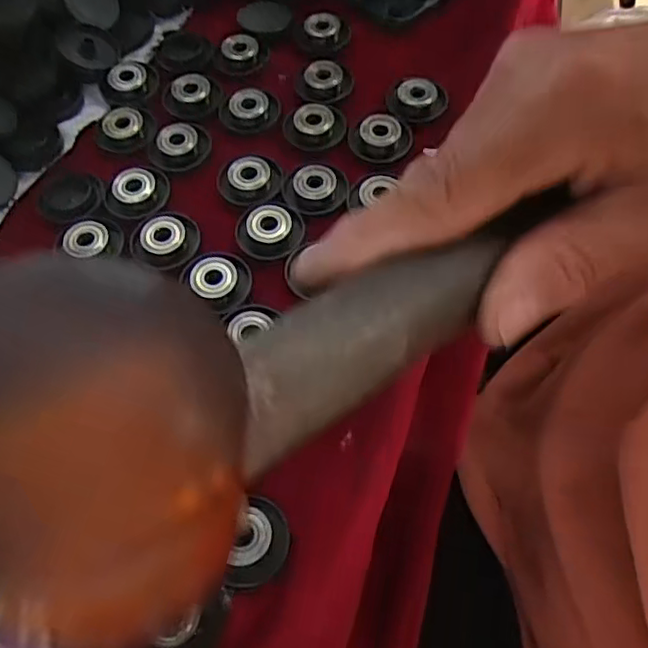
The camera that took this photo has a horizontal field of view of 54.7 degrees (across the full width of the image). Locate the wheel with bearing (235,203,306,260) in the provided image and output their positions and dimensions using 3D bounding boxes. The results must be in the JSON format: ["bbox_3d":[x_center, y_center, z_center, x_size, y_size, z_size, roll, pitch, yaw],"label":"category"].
[{"bbox_3d":[-0.026,-0.045,0.298,0.031,0.005,0.029,-1,62,2],"label":"wheel with bearing"}]

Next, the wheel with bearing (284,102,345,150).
[{"bbox_3d":[-0.005,-0.105,0.328,0.031,0.008,0.027,0,62,3],"label":"wheel with bearing"}]

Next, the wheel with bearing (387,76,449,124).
[{"bbox_3d":[0.050,-0.120,0.335,0.031,0.007,0.029,-1,62,2],"label":"wheel with bearing"}]

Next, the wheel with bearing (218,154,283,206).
[{"bbox_3d":[-0.037,-0.073,0.314,0.031,0.006,0.030,-1,62,2],"label":"wheel with bearing"}]

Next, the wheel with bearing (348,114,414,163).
[{"bbox_3d":[0.029,-0.099,0.325,0.031,0.007,0.032,-1,62,2],"label":"wheel with bearing"}]

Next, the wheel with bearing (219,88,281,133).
[{"bbox_3d":[-0.041,-0.116,0.336,0.031,0.006,0.029,2,62,4],"label":"wheel with bearing"}]

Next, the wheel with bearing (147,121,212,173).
[{"bbox_3d":[-0.075,-0.093,0.325,0.032,0.006,0.028,-16,62,-5],"label":"wheel with bearing"}]

